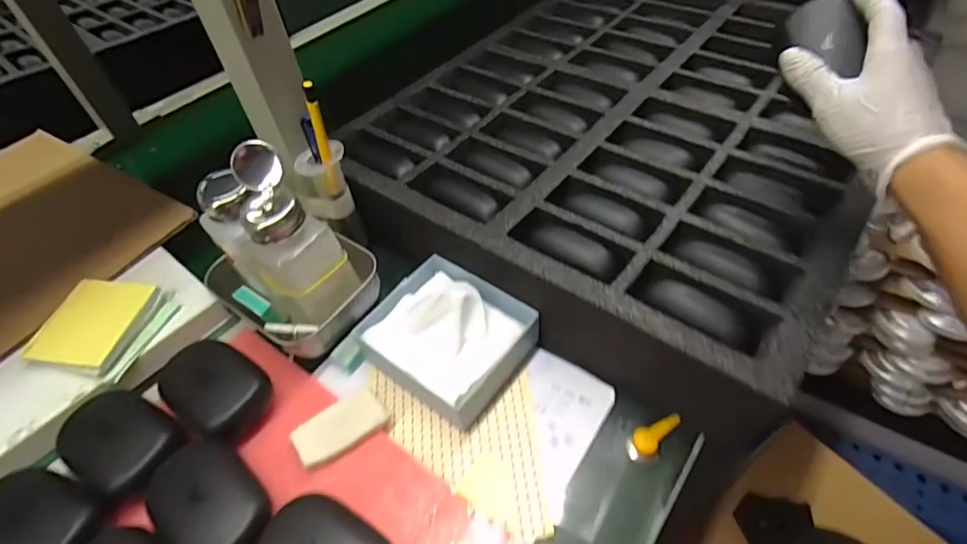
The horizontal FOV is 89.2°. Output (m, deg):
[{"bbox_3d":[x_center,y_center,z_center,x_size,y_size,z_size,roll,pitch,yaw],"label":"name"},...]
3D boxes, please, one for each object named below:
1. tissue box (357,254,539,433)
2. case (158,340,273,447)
[{"bbox_3d":[-0.029,0.047,0.389,0.115,0.050,0.104,29,58,27],"label":"tissue box"},{"bbox_3d":[-0.202,0.082,0.362,0.088,0.022,0.056,21,55,22],"label":"case"}]

